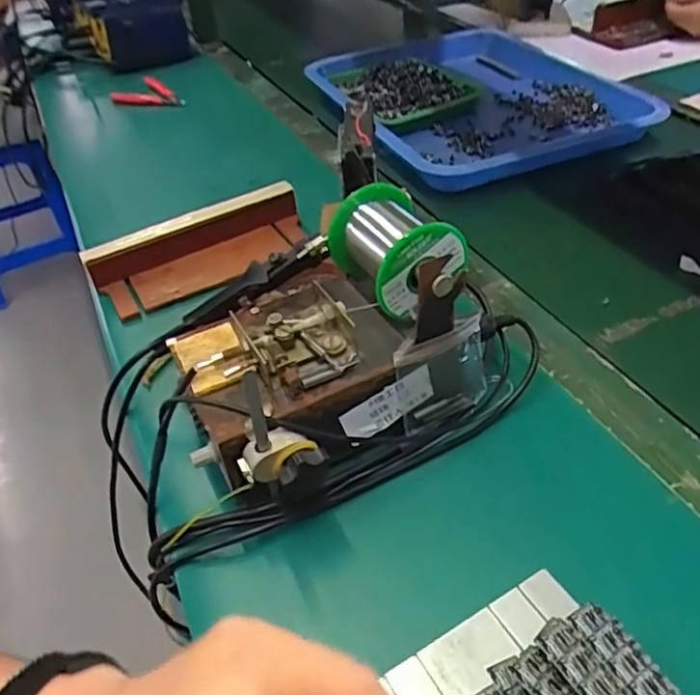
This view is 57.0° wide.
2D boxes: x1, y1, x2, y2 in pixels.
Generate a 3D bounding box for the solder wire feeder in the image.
[{"bbox_3d":[-0.017,-0.006,0.443,0.208,0.131,0.152,-28,46,-24],"label":"solder wire feeder"}]

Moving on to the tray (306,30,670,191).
[{"bbox_3d":[0.162,-0.355,0.889,0.366,0.035,0.431,-20,43,-16],"label":"tray"}]

